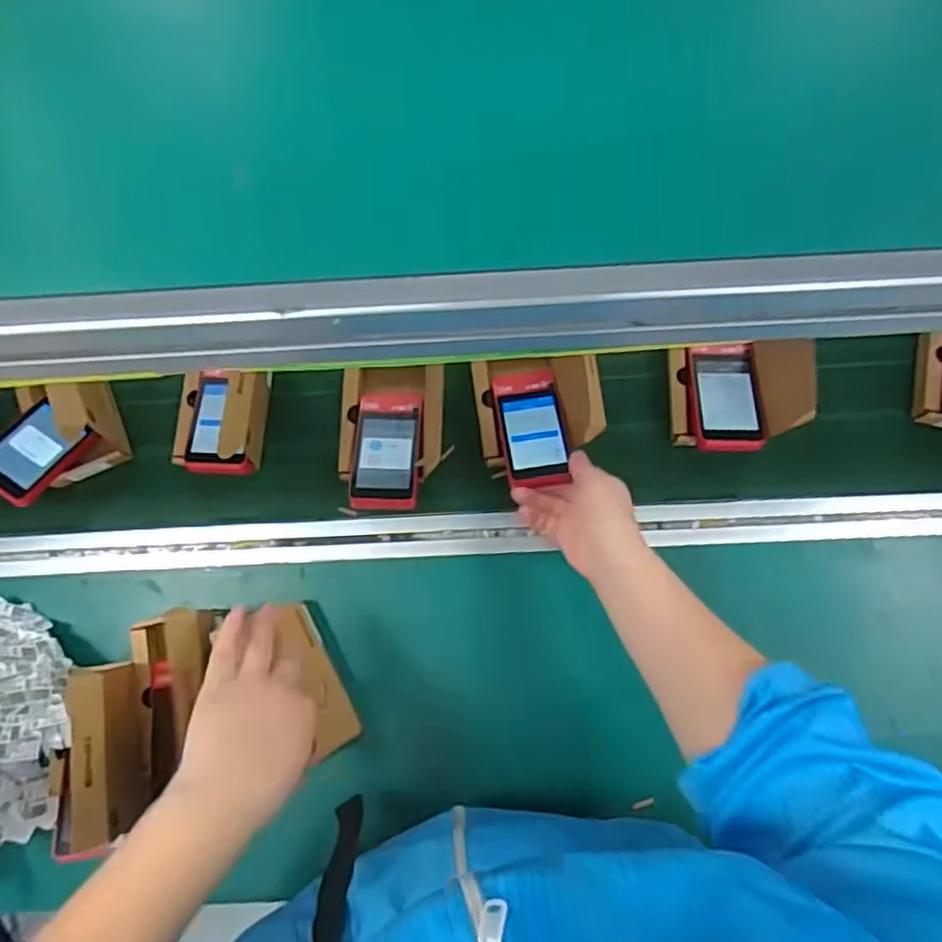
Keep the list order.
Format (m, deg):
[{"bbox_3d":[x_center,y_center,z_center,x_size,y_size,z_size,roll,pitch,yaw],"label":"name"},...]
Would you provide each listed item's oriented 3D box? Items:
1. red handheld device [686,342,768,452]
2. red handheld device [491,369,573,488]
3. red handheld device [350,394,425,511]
[{"bbox_3d":[0.247,-0.074,0.661,0.066,0.016,0.112,-1,65,0],"label":"red handheld device"},{"bbox_3d":[0.059,-0.044,0.654,0.064,0.018,0.127,-4,59,0],"label":"red handheld device"},{"bbox_3d":[-0.079,-0.019,0.654,0.065,0.023,0.118,1,63,0],"label":"red handheld device"}]

